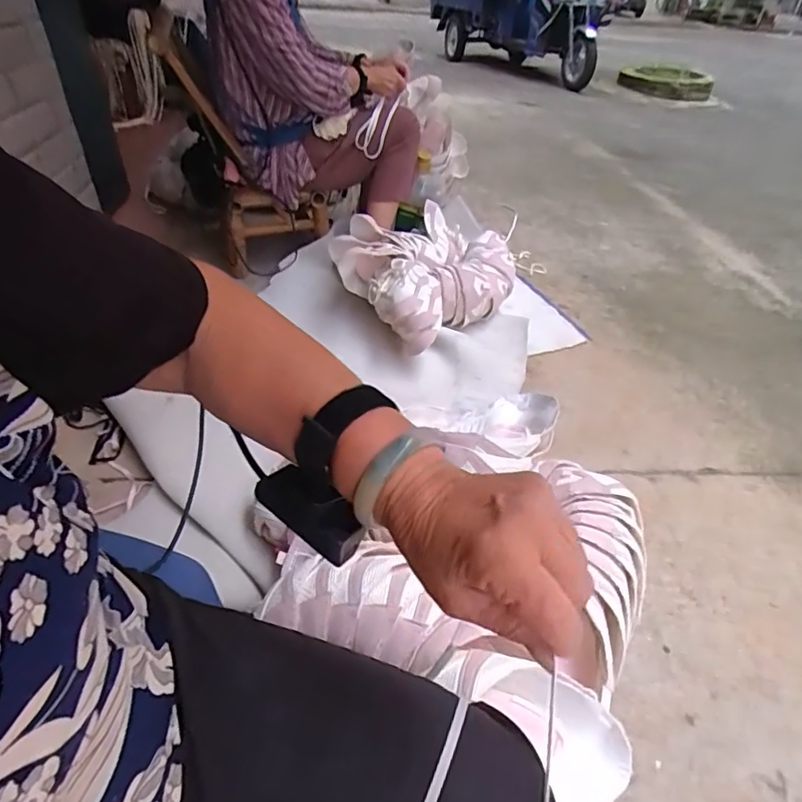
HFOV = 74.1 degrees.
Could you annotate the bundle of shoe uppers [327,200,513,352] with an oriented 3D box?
[{"bbox_3d":[0.077,-0.355,1.440,0.369,0.179,0.447,34,49,31],"label":"bundle of shoe uppers"}]

